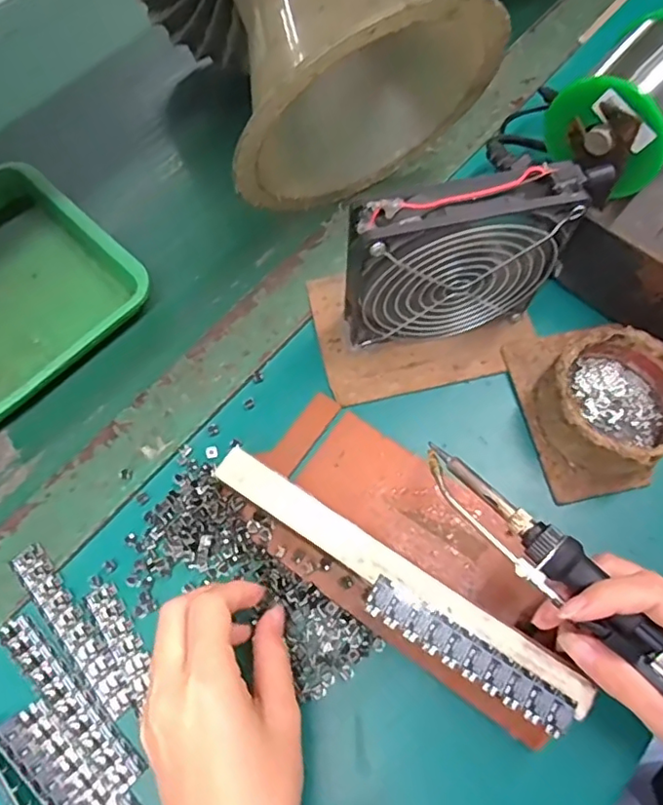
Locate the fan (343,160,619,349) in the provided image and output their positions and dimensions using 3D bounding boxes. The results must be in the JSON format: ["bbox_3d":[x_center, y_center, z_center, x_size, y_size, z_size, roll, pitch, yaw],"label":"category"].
[{"bbox_3d":[0.072,-0.077,0.340,0.126,0.132,0.028,-10,68,-4],"label":"fan"}]

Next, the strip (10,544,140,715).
[{"bbox_3d":[-0.145,0.126,0.326,0.018,0.004,0.109,-39,73,-14],"label":"strip"}]

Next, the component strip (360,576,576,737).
[{"bbox_3d":[0.066,0.123,0.285,0.108,0.004,0.020,31,71,12],"label":"component strip"}]

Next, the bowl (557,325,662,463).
[{"bbox_3d":[0.174,-0.001,0.356,0.080,0.041,0.080,0,68,0],"label":"bowl"}]

